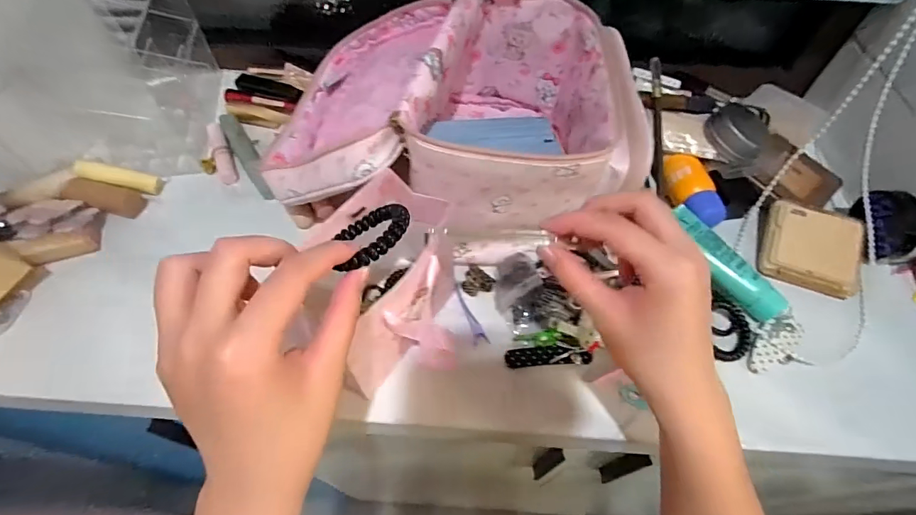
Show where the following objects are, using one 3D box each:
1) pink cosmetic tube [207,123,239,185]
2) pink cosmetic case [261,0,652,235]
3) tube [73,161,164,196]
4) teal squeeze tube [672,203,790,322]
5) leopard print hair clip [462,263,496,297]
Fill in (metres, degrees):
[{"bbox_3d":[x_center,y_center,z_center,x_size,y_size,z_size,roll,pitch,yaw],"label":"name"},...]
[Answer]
[{"bbox_3d":[-0.255,-0.114,0.471,0.018,0.017,0.086,-21,60,-14],"label":"pink cosmetic tube"},{"bbox_3d":[-0.012,-0.139,0.417,0.317,0.131,0.251,4,57,1],"label":"pink cosmetic case"},{"bbox_3d":[-0.332,-0.078,0.426,0.070,0.013,0.019,13,53,-24],"label":"tube"},{"bbox_3d":[0.233,0.005,0.387,0.037,0.023,0.120,-27,61,-18],"label":"teal squeeze tube"},{"bbox_3d":[0.016,0.021,0.390,0.028,0.014,0.024,40,64,22],"label":"leopard print hair clip"}]

